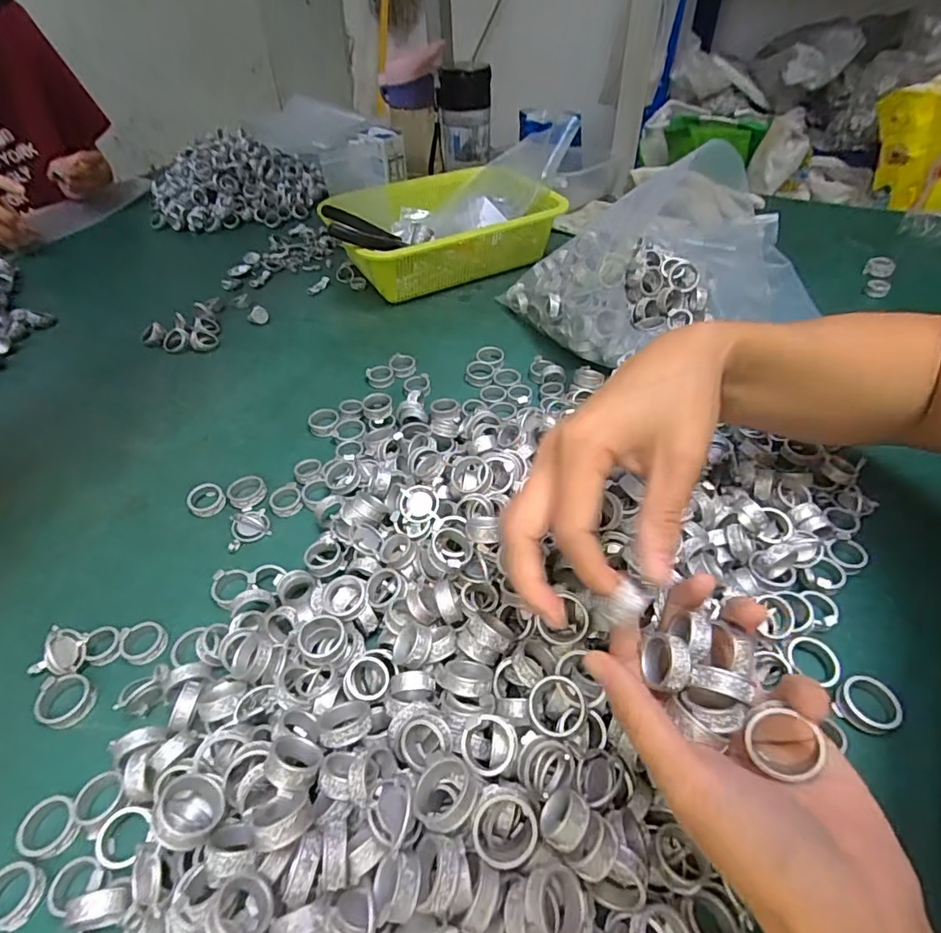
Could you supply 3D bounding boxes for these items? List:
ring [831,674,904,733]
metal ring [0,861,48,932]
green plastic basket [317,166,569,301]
[{"bbox_3d":[0.213,0.128,0.286,0.028,0.012,0.029,-2,45,2],"label":"ring"},{"bbox_3d":[-0.208,0.194,0.242,0.023,0.009,0.023,-2,45,2],"label":"metal ring"},{"bbox_3d":[-0.032,-0.291,0.661,0.278,0.076,0.192,-23,49,-19],"label":"green plastic basket"}]

